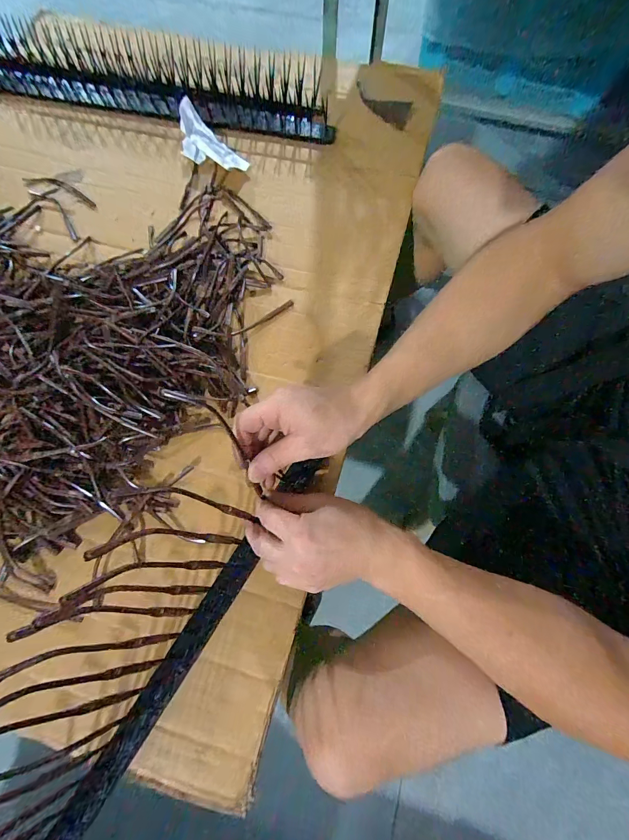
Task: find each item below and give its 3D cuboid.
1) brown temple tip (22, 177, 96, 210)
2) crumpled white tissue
[{"bbox_3d":[-0.389,-0.355,0.547,0.131,0.006,0.023,23,75,8],"label":"brown temple tip"},{"bbox_3d":[-0.164,-0.421,0.556,0.129,0.053,0.058,41,78,-1],"label":"crumpled white tissue"}]

